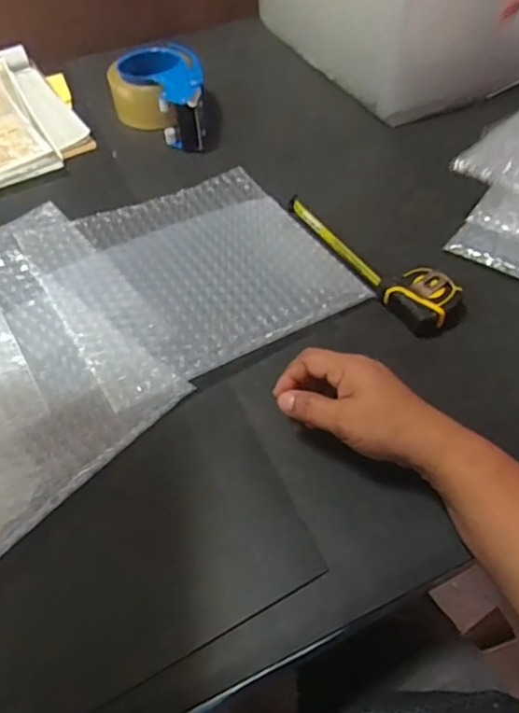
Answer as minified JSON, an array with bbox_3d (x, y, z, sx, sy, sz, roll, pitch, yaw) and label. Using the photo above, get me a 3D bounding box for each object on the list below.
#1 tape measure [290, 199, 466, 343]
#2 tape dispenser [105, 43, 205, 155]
[{"bbox_3d":[0.107,-0.097,0.548,0.060,0.033,0.202,-28,56,-17],"label":"tape measure"},{"bbox_3d":[-0.120,-0.306,0.697,0.107,0.065,0.136,-11,53,-5],"label":"tape dispenser"}]

